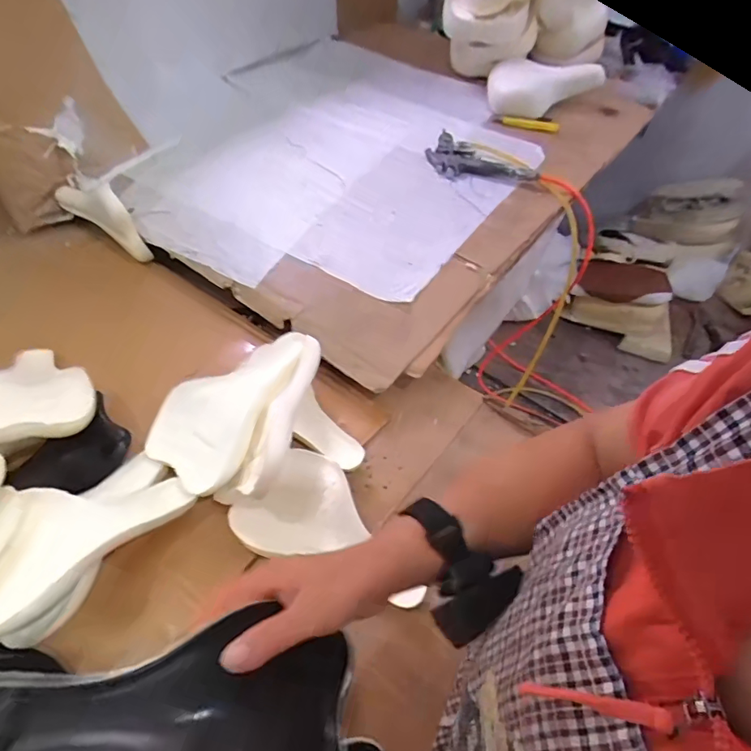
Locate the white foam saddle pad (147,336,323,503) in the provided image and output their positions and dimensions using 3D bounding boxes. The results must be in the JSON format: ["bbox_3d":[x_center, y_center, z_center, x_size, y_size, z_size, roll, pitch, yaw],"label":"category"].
[{"bbox_3d":[-0.165,0.038,0.636,0.177,0.094,0.221,20,50,12],"label":"white foam saddle pad"}]

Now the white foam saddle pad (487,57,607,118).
[{"bbox_3d":[0.363,-0.624,1.063,0.256,0.098,0.097,-9,50,-13],"label":"white foam saddle pad"}]

